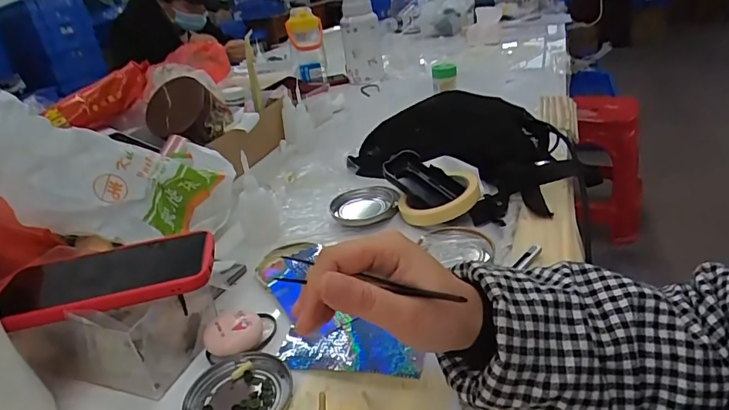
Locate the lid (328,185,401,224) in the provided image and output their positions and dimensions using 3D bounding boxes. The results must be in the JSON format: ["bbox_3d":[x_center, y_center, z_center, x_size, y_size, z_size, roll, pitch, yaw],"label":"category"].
[{"bbox_3d":[0.001,0.003,0.584,0.083,0.021,0.083,-6,27,3],"label":"lid"}]

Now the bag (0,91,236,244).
[{"bbox_3d":[-0.244,-0.018,0.472,0.246,0.116,0.060,11,14,-36],"label":"bag"}]

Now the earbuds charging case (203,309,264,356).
[{"bbox_3d":[-0.112,0.110,0.398,0.047,0.021,0.039,-16,29,-17],"label":"earbuds charging case"}]

